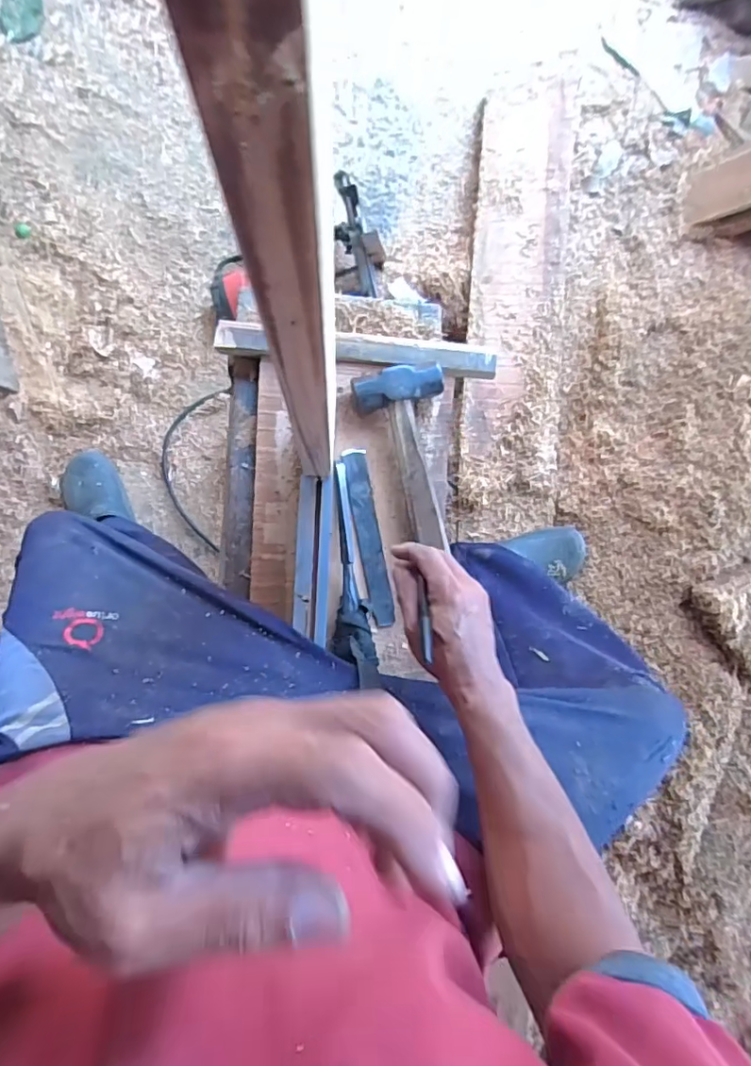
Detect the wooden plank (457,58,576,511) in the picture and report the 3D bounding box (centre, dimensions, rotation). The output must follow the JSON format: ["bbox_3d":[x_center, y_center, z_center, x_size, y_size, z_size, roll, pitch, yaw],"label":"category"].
[{"bbox_3d":[0.285,-0.536,1.120,0.195,0.043,1.009,5,79,10],"label":"wooden plank"}]

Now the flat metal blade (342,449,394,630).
[{"bbox_3d":[-0.007,0.004,0.653,0.027,0.007,0.207,-10,84,-11],"label":"flat metal blade"}]

